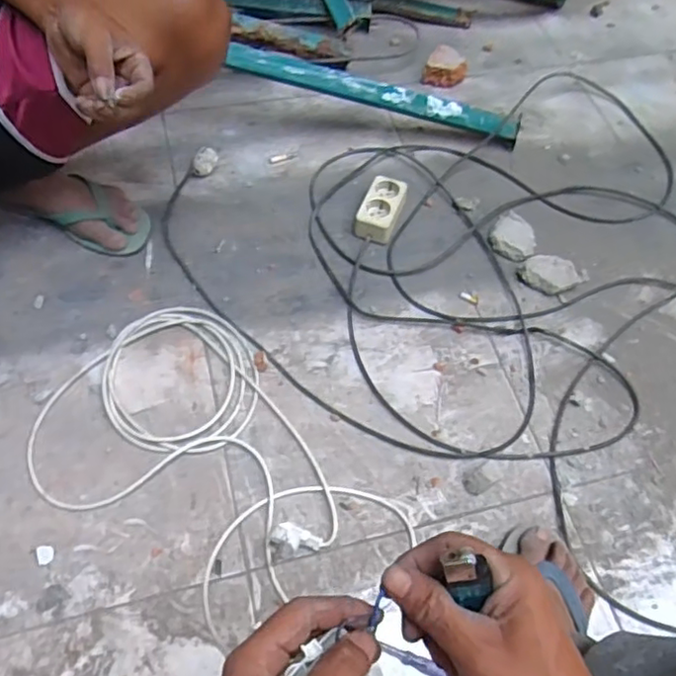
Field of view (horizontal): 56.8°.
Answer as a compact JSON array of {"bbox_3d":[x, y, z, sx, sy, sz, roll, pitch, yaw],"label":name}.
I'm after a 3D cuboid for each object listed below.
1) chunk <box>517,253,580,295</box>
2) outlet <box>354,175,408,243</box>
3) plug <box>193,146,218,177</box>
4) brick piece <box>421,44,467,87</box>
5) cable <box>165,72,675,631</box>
[{"bbox_3d":[0.318,-0.097,0.940,0.080,0.031,0.054,34,62,15],"label":"chunk"},{"bbox_3d":[0.067,-0.202,0.984,0.059,0.035,0.109,19,59,7],"label":"outlet"},{"bbox_3d":[-0.217,-0.289,1.028,0.030,0.036,0.058,18,59,6],"label":"plug"},{"bbox_3d":[0.206,-0.517,1.188,0.081,0.039,0.072,12,59,3],"label":"brick piece"},{"bbox_3d":[0.312,-0.152,0.977,0.975,0.034,0.816,34,62,15],"label":"cable"}]

